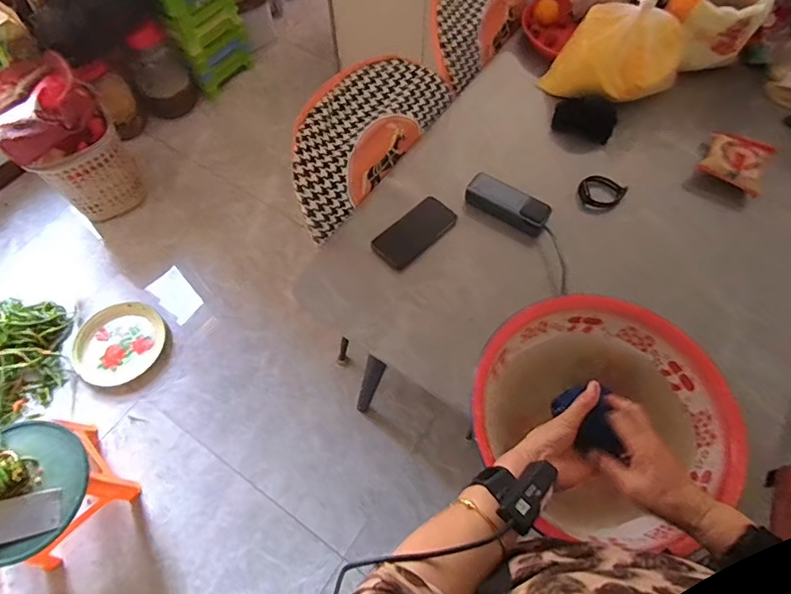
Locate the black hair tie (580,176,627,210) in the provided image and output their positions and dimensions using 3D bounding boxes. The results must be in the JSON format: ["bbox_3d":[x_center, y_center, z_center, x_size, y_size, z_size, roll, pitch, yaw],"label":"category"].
[{"bbox_3d":[0.403,-0.207,0.956,0.080,0.009,0.080,0,62,0],"label":"black hair tie"}]

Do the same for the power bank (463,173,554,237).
[{"bbox_3d":[0.214,-0.177,0.932,0.159,0.045,0.061,29,66,14],"label":"power bank"}]

